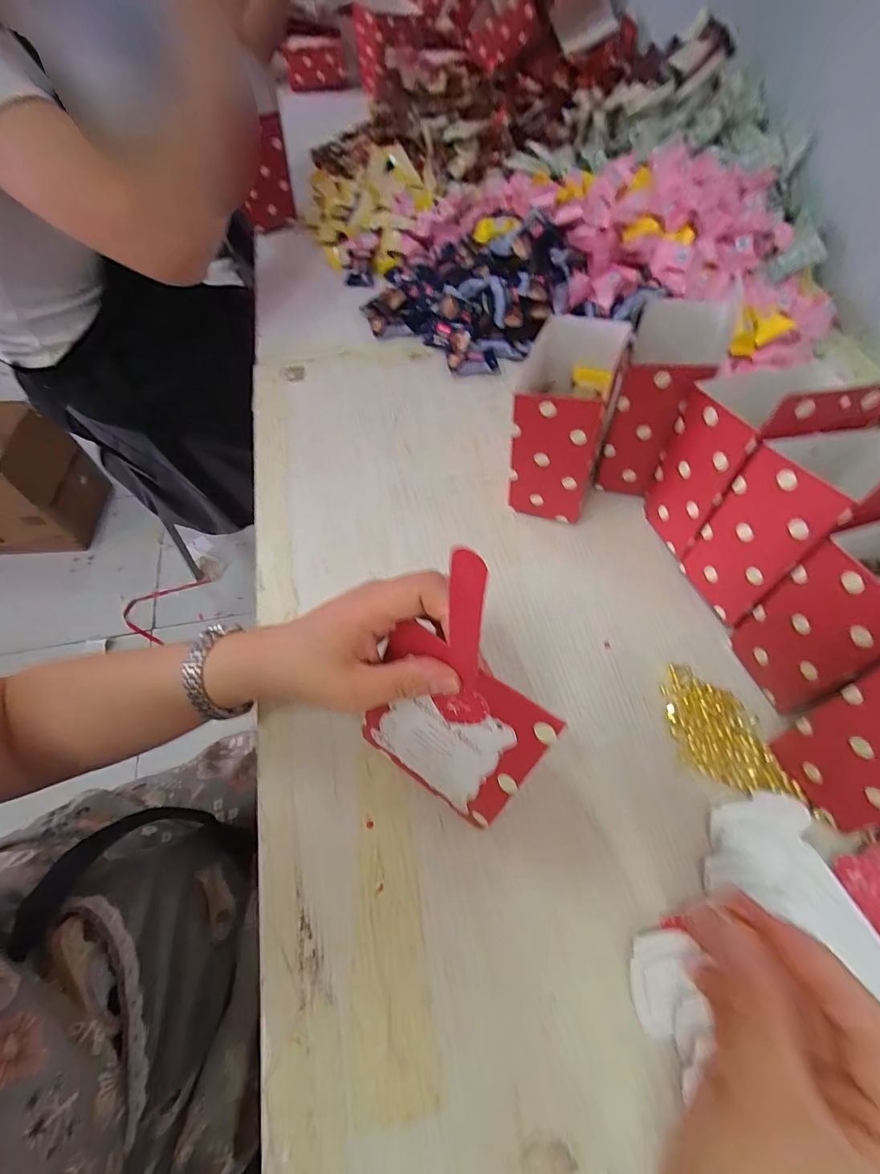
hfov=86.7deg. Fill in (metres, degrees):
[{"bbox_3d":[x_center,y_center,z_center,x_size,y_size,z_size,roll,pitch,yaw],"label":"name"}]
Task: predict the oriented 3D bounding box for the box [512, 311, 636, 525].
[{"bbox_3d":[0.101,-0.132,0.386,0.073,0.123,0.102,15,61,7],"label":"box"}]

